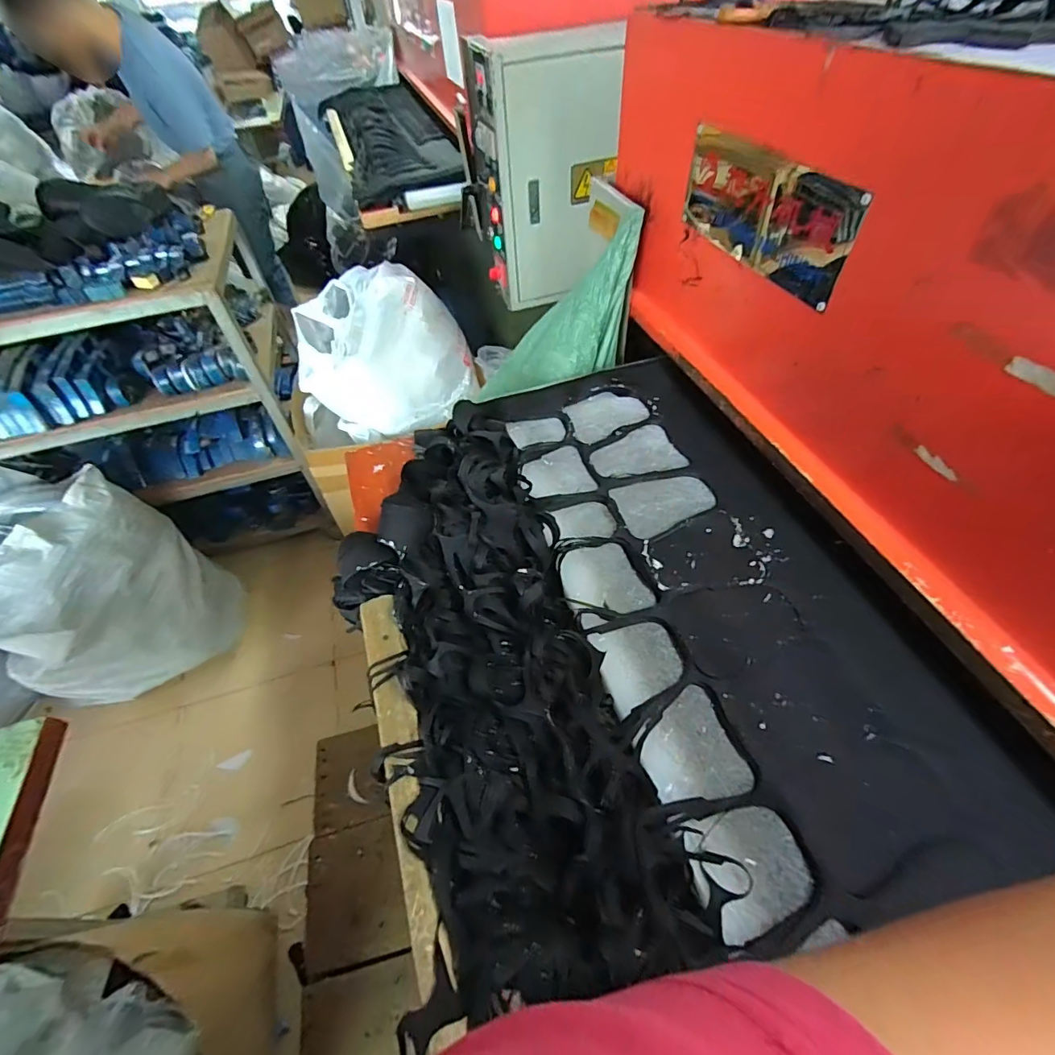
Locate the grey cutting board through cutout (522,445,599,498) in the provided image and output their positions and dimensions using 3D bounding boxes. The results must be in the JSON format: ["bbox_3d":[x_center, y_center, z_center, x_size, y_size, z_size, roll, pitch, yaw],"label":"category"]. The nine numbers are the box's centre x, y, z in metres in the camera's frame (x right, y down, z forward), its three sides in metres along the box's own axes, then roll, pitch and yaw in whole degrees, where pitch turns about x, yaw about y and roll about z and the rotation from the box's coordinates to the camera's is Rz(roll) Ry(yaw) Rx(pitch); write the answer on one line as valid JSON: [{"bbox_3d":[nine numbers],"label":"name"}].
[{"bbox_3d":[0.039,-0.073,0.661,0.084,0.011,0.088,-14,56,-9],"label":"grey cutting board through cutout"}]

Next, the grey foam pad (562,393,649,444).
[{"bbox_3d":[0.113,-0.170,0.732,0.123,0.017,0.083,-26,59,-16],"label":"grey foam pad"}]

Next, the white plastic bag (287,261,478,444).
[{"bbox_3d":[-0.442,-0.545,1.487,0.505,0.303,0.507,-13,56,-8],"label":"white plastic bag"}]

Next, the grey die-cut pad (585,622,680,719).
[{"bbox_3d":[0.114,0.139,0.494,0.079,0.007,0.083,-14,56,-9],"label":"grey die-cut pad"}]

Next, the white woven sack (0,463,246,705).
[{"bbox_3d":[-1.311,0.214,1.488,0.565,0.584,0.422,-37,62,-22],"label":"white woven sack"}]

